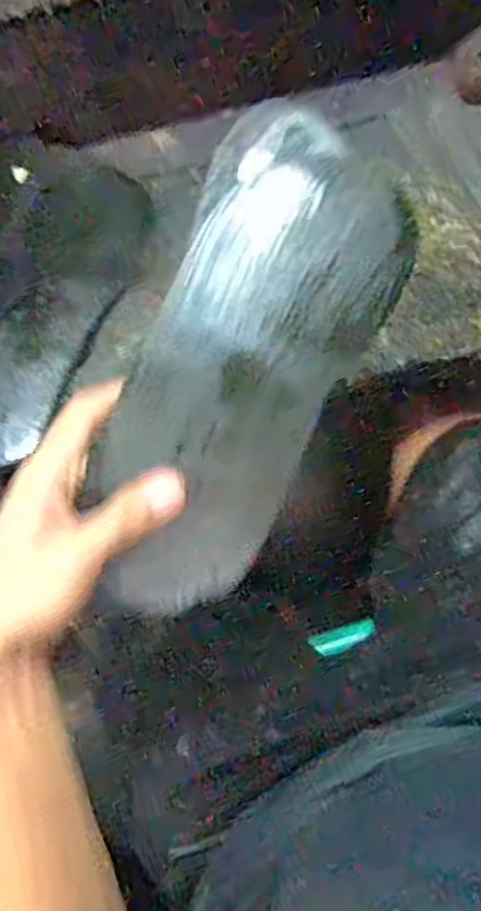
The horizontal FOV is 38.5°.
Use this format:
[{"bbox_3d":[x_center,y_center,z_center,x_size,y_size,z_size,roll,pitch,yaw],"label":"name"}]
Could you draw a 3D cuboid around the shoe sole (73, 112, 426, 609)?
[{"bbox_3d":[0.006,-0.049,0.382,0.117,0.025,0.280,22,88,-9],"label":"shoe sole"}]

